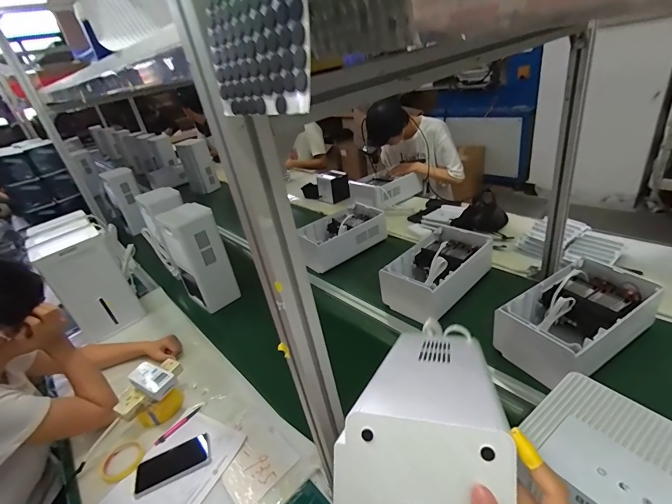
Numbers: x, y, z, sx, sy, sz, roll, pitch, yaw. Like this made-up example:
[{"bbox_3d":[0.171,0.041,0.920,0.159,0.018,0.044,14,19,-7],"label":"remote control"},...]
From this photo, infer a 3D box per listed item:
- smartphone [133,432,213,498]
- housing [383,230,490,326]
[{"bbox_3d":[-0.363,0.471,0.796,0.166,0.007,0.082,-18,33,-16],"label":"smartphone"},{"bbox_3d":[0.328,0.055,1.162,0.367,0.125,0.216,-31,39,-33],"label":"housing"}]

